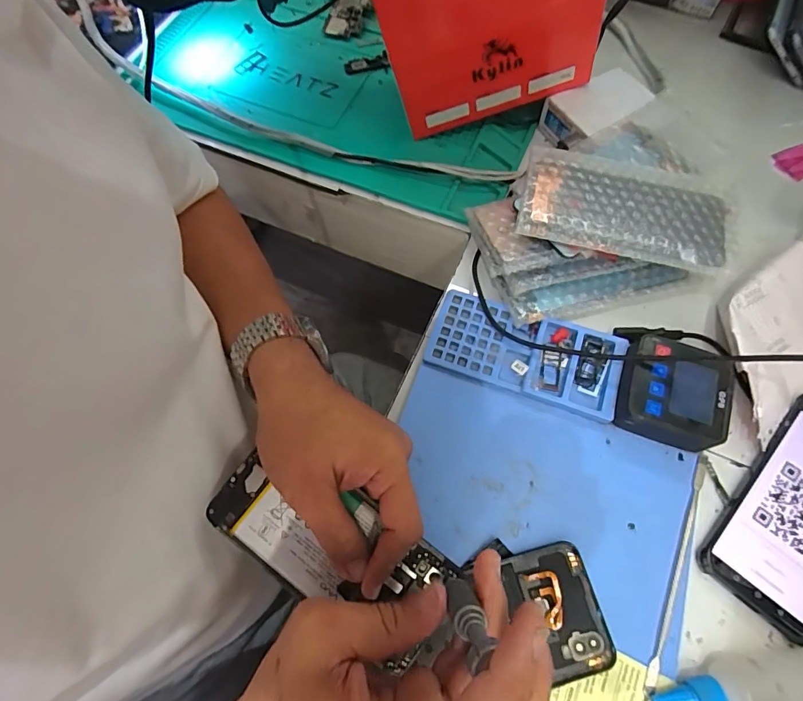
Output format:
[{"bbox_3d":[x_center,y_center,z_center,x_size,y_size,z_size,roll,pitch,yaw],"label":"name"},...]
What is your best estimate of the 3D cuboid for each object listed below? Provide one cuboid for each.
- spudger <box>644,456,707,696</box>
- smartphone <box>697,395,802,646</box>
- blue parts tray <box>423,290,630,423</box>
[{"bbox_3d":[0.189,0.146,0.311,0.008,0.005,0.160,24,70,10],"label":"spudger"},{"bbox_3d":[0.285,0.109,0.318,0.077,0.012,0.162,40,73,16],"label":"smartphone"},{"bbox_3d":[0.098,0.001,0.365,0.148,0.016,0.068,19,69,8],"label":"blue parts tray"}]

